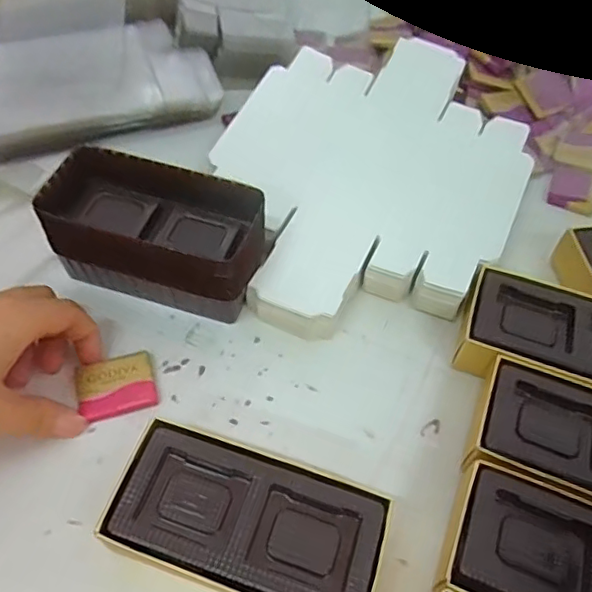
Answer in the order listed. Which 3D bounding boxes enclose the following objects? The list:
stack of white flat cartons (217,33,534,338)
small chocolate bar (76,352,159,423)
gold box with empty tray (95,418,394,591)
[{"bbox_3d":[0.047,-0.077,0.384,0.185,0.041,0.243,23,56,13],"label":"stack of white flat cartons"},{"bbox_3d":[-0.094,0.047,0.304,0.038,0.009,0.031,-16,61,-8],"label":"small chocolate bar"},{"bbox_3d":[-0.020,0.099,0.251,0.112,0.028,0.055,16,54,9],"label":"gold box with empty tray"}]

